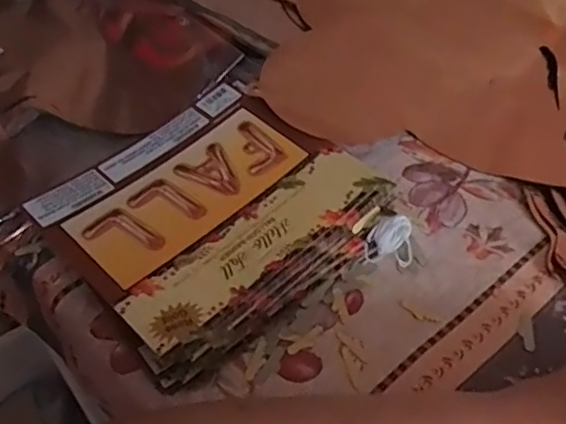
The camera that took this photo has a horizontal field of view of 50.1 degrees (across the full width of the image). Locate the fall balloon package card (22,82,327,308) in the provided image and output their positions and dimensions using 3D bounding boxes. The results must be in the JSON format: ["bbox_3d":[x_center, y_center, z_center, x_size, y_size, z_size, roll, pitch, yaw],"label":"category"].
[{"bbox_3d":[-0.075,-0.026,0.446,0.110,0.011,0.193,36,59,27],"label":"fall balloon package card"}]

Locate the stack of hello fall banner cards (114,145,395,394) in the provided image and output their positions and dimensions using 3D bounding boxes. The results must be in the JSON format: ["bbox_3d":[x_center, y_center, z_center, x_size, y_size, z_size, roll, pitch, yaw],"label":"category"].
[{"bbox_3d":[-0.010,0.033,0.411,0.068,0.033,0.203,36,59,27],"label":"stack of hello fall banner cards"}]

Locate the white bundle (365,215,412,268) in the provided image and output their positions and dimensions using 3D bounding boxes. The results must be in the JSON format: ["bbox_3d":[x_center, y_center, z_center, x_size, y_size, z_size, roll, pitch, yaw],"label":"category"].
[{"bbox_3d":[0.077,0.020,0.433,0.032,0.027,0.027,8,50,7],"label":"white bundle"}]

